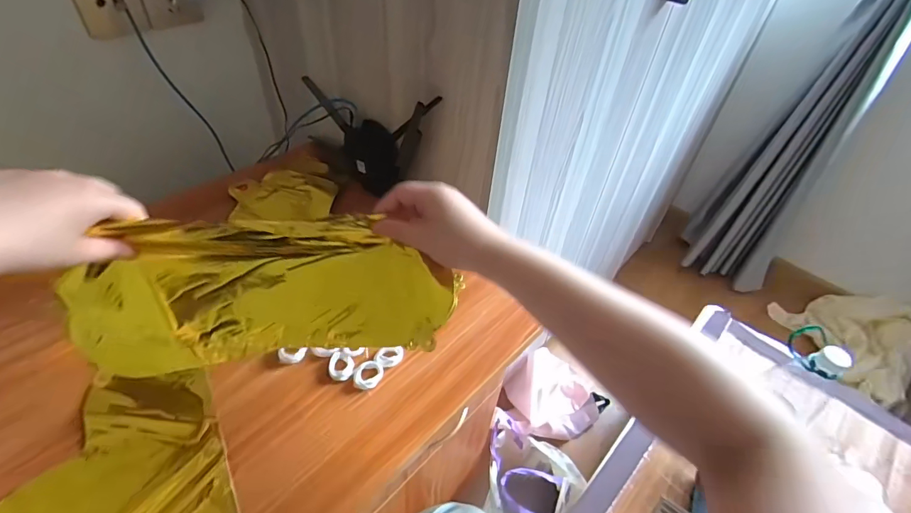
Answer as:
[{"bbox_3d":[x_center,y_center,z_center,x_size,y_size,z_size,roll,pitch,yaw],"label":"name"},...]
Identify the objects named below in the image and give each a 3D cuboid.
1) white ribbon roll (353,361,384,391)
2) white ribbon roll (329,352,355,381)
[{"bbox_3d":[-0.098,0.133,0.491,0.031,0.004,0.034,3,45,-3],"label":"white ribbon roll"},{"bbox_3d":[-0.130,0.125,0.497,0.028,0.004,0.033,3,45,-2],"label":"white ribbon roll"}]

